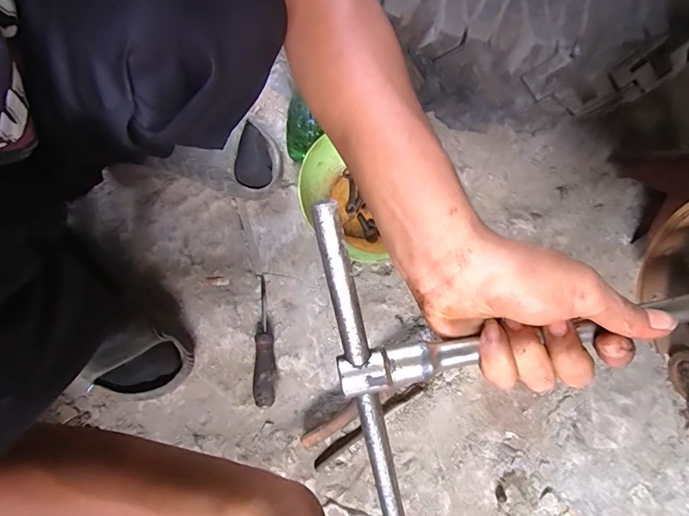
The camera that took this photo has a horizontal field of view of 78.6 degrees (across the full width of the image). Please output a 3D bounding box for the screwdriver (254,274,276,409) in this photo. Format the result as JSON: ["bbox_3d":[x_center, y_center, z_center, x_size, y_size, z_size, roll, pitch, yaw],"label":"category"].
[{"bbox_3d":[-0.110,0.113,0.583,0.026,0.029,0.175,-2,78,-5],"label":"screwdriver"}]

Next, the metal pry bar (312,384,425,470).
[{"bbox_3d":[0.033,0.230,0.582,0.178,0.009,0.015,-34,79,-9],"label":"metal pry bar"}]

